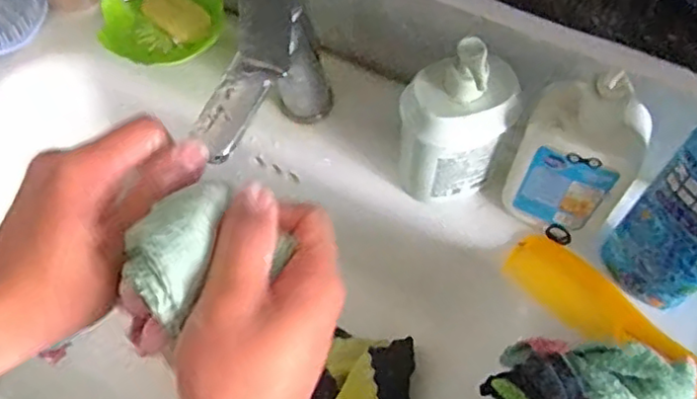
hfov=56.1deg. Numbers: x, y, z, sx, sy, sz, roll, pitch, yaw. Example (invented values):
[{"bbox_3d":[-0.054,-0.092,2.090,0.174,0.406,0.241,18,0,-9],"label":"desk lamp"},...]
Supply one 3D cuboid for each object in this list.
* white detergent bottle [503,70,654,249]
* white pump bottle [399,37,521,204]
[{"bbox_3d":[0.168,-0.029,0.498,0.089,0.157,0.049,29,67,14],"label":"white detergent bottle"},{"bbox_3d":[0.082,-0.055,0.509,0.084,0.165,0.056,1,63,1],"label":"white pump bottle"}]

